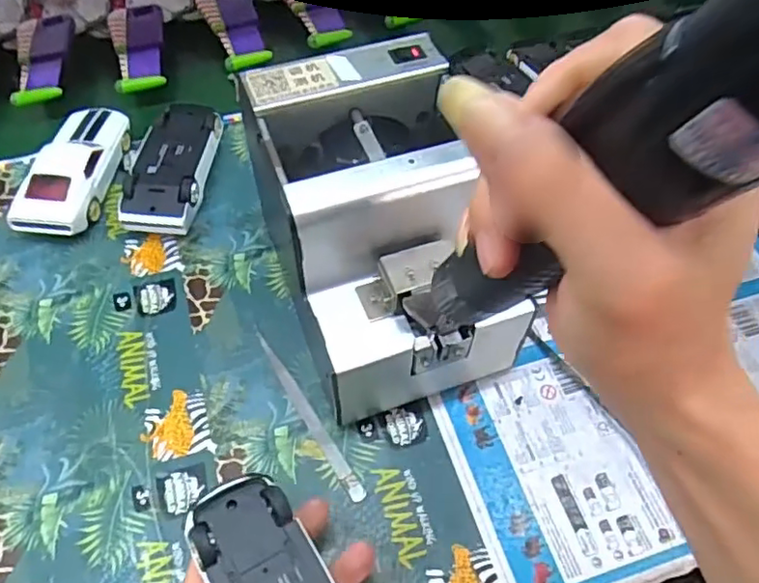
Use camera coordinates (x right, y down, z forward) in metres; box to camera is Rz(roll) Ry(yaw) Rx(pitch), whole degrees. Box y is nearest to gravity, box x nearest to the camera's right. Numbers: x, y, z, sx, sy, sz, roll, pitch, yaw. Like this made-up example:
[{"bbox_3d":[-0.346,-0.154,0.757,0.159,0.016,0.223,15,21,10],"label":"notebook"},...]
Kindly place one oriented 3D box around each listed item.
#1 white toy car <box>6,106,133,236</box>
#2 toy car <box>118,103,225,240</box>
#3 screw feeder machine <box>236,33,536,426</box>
[{"bbox_3d":[-0.241,-0.098,0.486,0.053,0.036,0.125,8,58,4],"label":"white toy car"},{"bbox_3d":[-0.164,-0.099,0.488,0.057,0.036,0.126,5,57,2],"label":"toy car"},{"bbox_3d":[0.004,-0.034,0.383,0.138,0.147,0.176,-16,59,-11],"label":"screw feeder machine"}]

